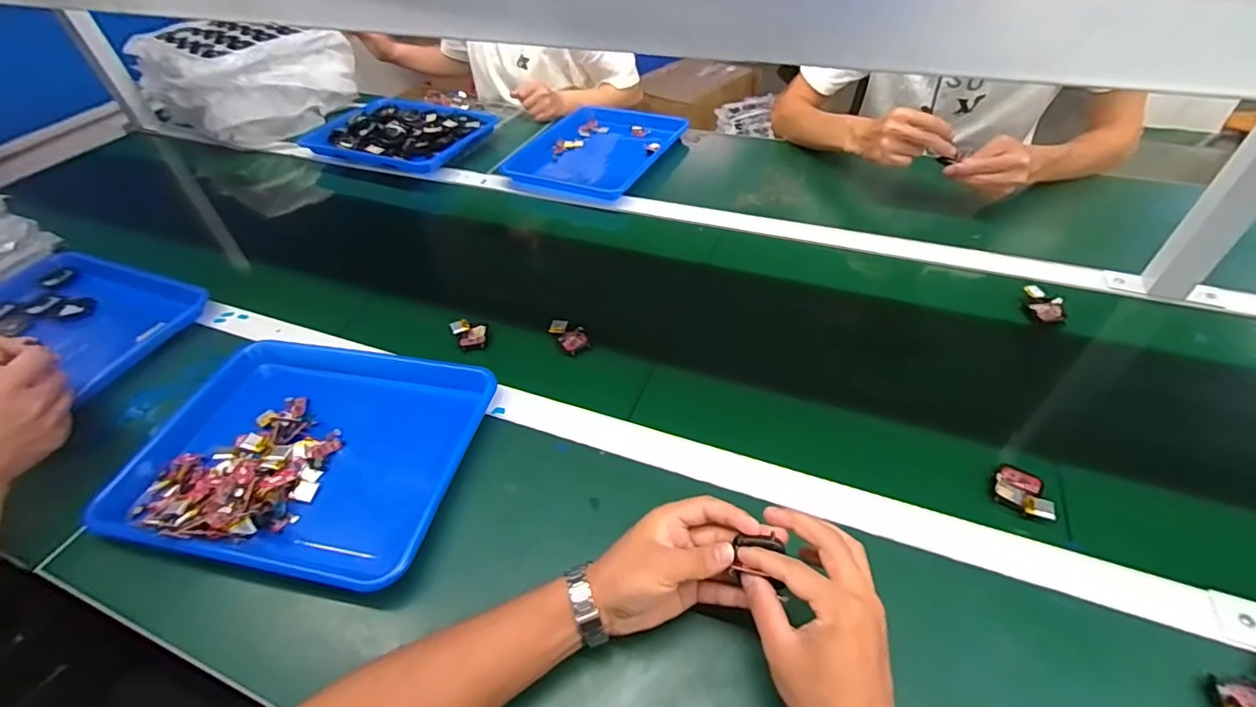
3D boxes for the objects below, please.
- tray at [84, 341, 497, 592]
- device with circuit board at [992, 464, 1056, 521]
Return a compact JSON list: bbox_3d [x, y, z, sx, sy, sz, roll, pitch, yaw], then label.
[{"bbox_3d":[-0.329,0.098,0.573,0.338,0.039,0.262,7,47,10],"label":"tray"},{"bbox_3d":[0.362,0.125,0.495,0.048,0.008,0.050,20,43,36],"label":"device with circuit board"}]

